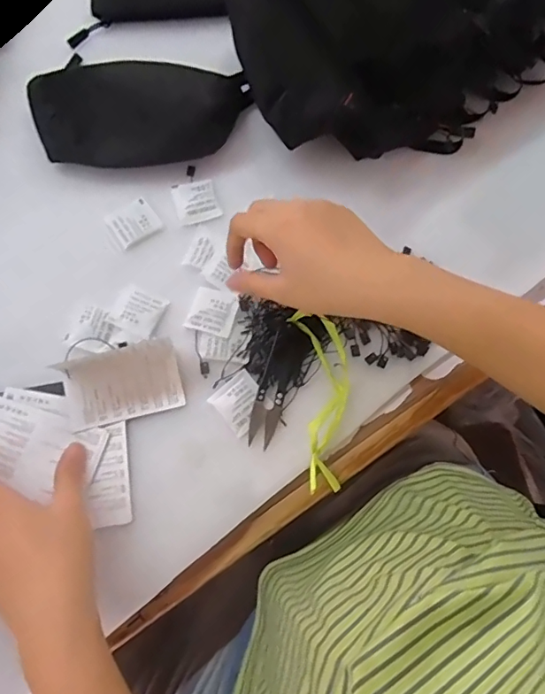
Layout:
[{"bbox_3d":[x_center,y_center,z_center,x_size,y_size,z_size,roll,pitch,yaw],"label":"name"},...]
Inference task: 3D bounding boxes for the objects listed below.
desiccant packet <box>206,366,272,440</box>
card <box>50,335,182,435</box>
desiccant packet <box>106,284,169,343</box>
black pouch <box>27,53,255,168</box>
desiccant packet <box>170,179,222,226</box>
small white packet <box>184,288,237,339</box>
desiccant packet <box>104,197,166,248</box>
[{"bbox_3d":[-0.025,0.045,0.399,0.039,0.005,0.039,-41,79,-12],"label":"desiccant packet"},{"bbox_3d":[-0.120,0.028,0.394,0.088,0.013,0.057,-15,75,-6],"label":"card"},{"bbox_3d":[-0.114,-0.029,0.415,0.039,0.004,0.040,25,74,5],"label":"desiccant packet"},{"bbox_3d":[-0.119,-0.218,0.451,0.191,0.034,0.099,-4,74,-3],"label":"black pouch"},{"bbox_3d":[-0.070,-0.133,0.449,0.038,0.004,0.042,-17,75,-7],"label":"desiccant packet"},{"bbox_3d":[-0.050,-0.030,0.418,0.037,0.004,0.039,16,74,3],"label":"small white packet"},{"bbox_3d":[-0.124,-0.112,0.441,0.041,0.004,0.037,-36,78,-11],"label":"desiccant packet"}]

